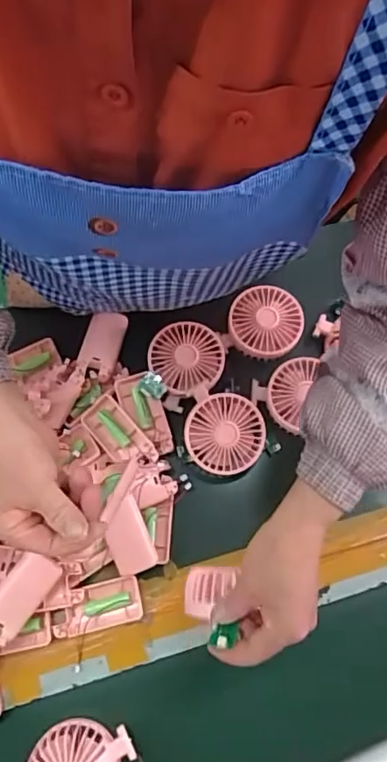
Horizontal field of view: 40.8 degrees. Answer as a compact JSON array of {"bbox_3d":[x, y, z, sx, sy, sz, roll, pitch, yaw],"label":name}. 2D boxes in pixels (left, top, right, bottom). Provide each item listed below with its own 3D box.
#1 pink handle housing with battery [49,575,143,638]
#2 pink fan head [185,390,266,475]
[{"bbox_3d":[-0.104,0.239,0.550,0.094,0.022,0.044,-12,73,-6],"label":"pink handle housing with battery"},{"bbox_3d":[0.035,0.057,0.574,0.084,0.031,0.084,0,72,-3],"label":"pink fan head"}]

